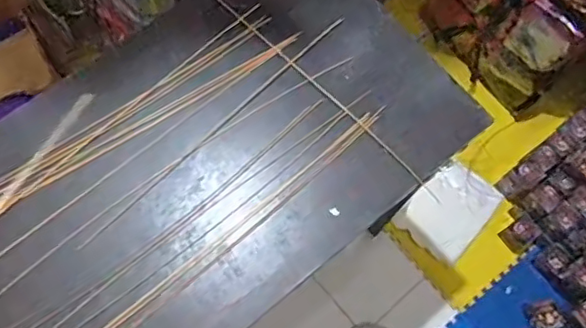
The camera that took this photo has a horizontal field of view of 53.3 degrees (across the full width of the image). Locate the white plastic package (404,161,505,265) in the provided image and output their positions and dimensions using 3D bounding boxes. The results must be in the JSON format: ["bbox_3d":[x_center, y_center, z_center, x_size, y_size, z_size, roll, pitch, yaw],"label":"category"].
[{"bbox_3d":[0.395,0.116,1.467,0.178,0.019,0.218,39,89,15],"label":"white plastic package"}]

